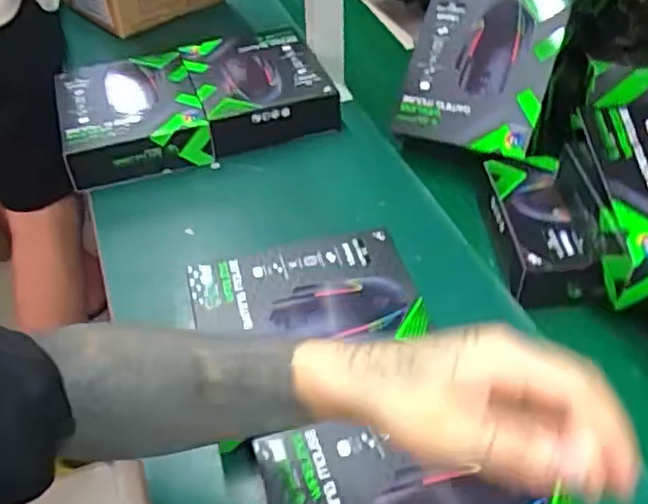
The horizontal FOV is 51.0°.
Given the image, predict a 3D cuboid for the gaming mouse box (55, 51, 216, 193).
[{"bbox_3d":[-0.227,-0.162,0.804,0.157,0.055,0.179,-15,45,-11],"label":"gaming mouse box"}]

